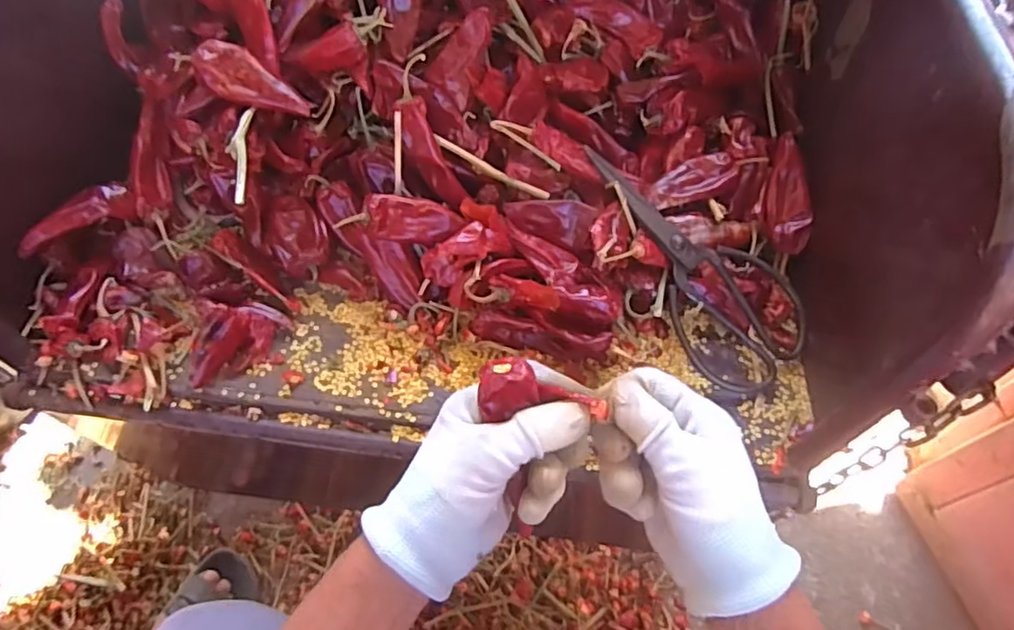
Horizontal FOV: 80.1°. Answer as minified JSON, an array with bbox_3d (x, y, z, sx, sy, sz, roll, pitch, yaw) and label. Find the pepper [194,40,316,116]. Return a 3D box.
[{"bbox_3d":[-0.174,-0.160,0.418,0.078,0.017,0.033,26,59,-6],"label":"pepper"}]

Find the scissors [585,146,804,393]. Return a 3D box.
[{"bbox_3d":[0.128,-0.039,0.426,0.093,0.022,0.197,-39,88,-23],"label":"scissors"}]

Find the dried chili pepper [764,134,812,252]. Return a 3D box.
[{"bbox_3d":[0.208,-0.091,0.449,0.029,0.016,0.088,2,83,-2],"label":"dried chili pepper"}]

